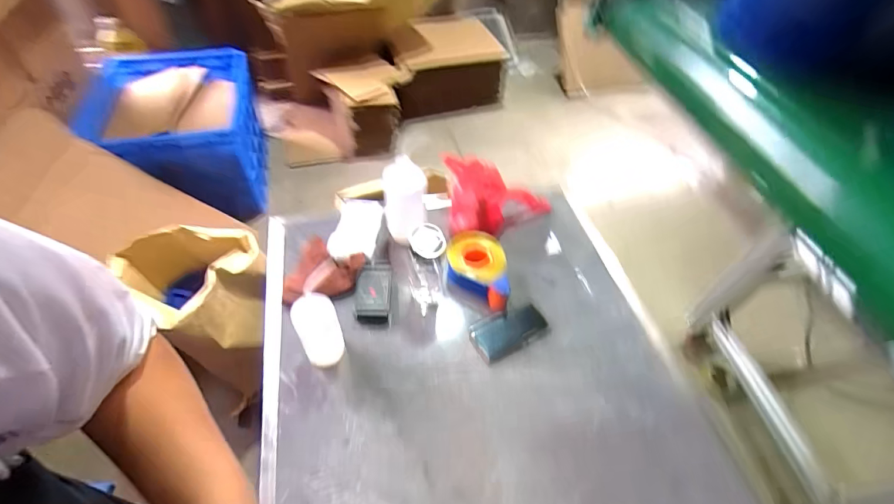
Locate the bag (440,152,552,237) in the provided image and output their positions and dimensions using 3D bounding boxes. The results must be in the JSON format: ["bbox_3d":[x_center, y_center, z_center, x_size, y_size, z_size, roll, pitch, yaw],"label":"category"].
[{"bbox_3d":[0.139,-0.144,1.030,0.269,0.145,0.178,-6,50,-9],"label":"bag"}]

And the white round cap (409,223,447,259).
[{"bbox_3d":[-0.037,-0.022,0.797,0.065,0.017,0.077,-14,53,-15],"label":"white round cap"}]

